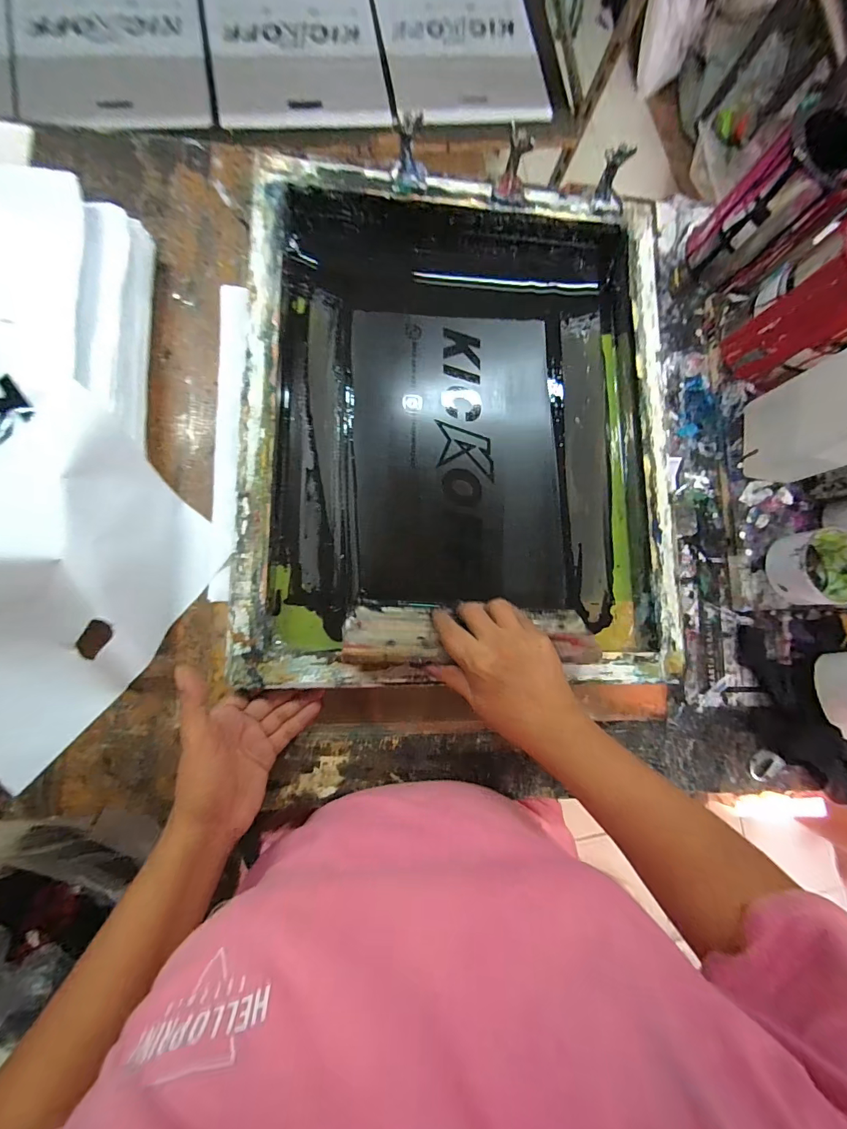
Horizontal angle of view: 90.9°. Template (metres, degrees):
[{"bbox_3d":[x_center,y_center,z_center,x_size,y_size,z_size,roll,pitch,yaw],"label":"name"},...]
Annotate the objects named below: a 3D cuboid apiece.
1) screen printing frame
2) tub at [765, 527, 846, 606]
[{"bbox_3d":[0.045,-0.152,0.464,0.449,0.061,0.539,1,82,-5],"label":"screen printing frame"},{"bbox_3d":[0.440,0.004,0.473,0.083,0.054,0.081,1,83,-6],"label":"tub"}]

